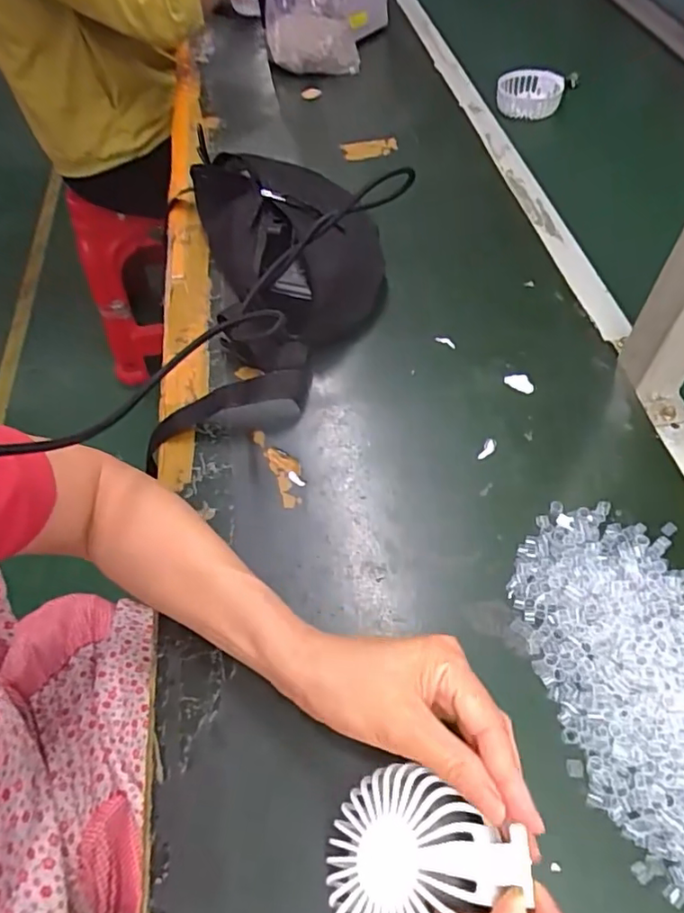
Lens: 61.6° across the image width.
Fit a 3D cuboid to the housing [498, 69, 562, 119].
[{"bbox_3d":[0.270,-0.517,0.823,0.092,0.039,0.074,8,57,10],"label":"housing"}]

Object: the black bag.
[{"bbox_3d":[-0.061,-0.180,0.535,0.193,0.102,0.297,-3,55,3],"label":"black bag"}]

